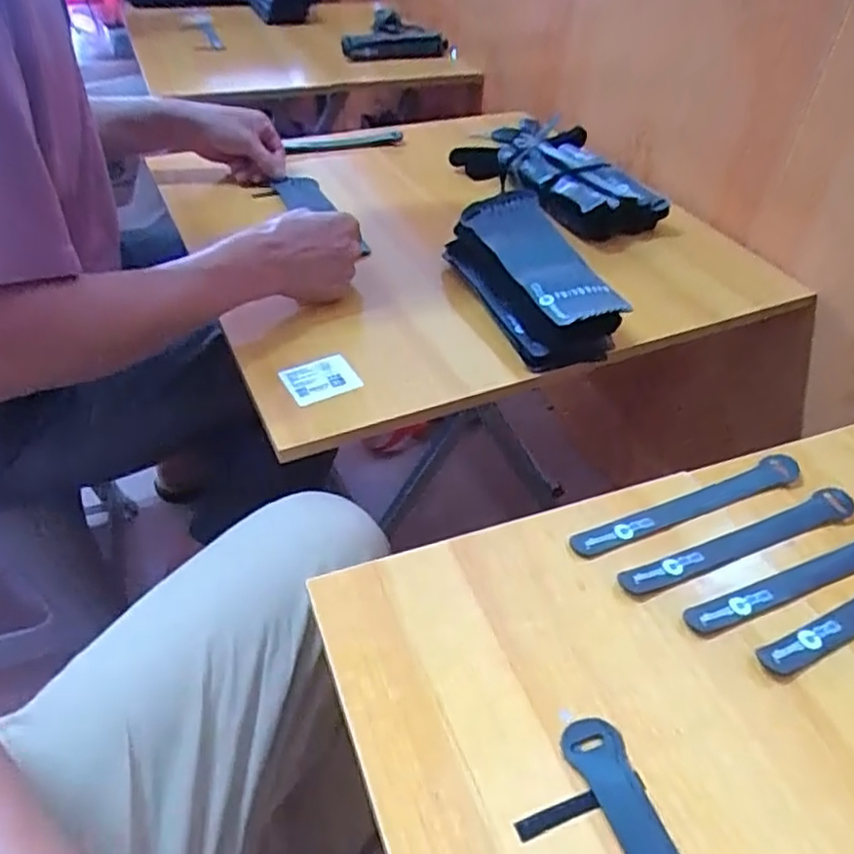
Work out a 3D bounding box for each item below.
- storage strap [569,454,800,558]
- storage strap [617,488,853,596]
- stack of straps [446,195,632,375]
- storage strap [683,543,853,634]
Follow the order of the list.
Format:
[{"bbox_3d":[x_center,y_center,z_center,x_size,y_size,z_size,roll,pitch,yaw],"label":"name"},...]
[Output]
[{"bbox_3d":[0.191,0.056,0.485,0.197,0.007,0.022,-16,46,-20],"label":"storage strap"},{"bbox_3d":[0.220,0.079,0.465,0.202,0.004,0.021,-16,46,-20],"label":"storage strap"},{"bbox_3d":[0.095,-0.146,0.649,0.104,0.069,0.197,-12,45,-16],"label":"stack of straps"},{"bbox_3d":[0.257,0.098,0.446,0.203,0.005,0.023,-15,46,-19],"label":"storage strap"}]

